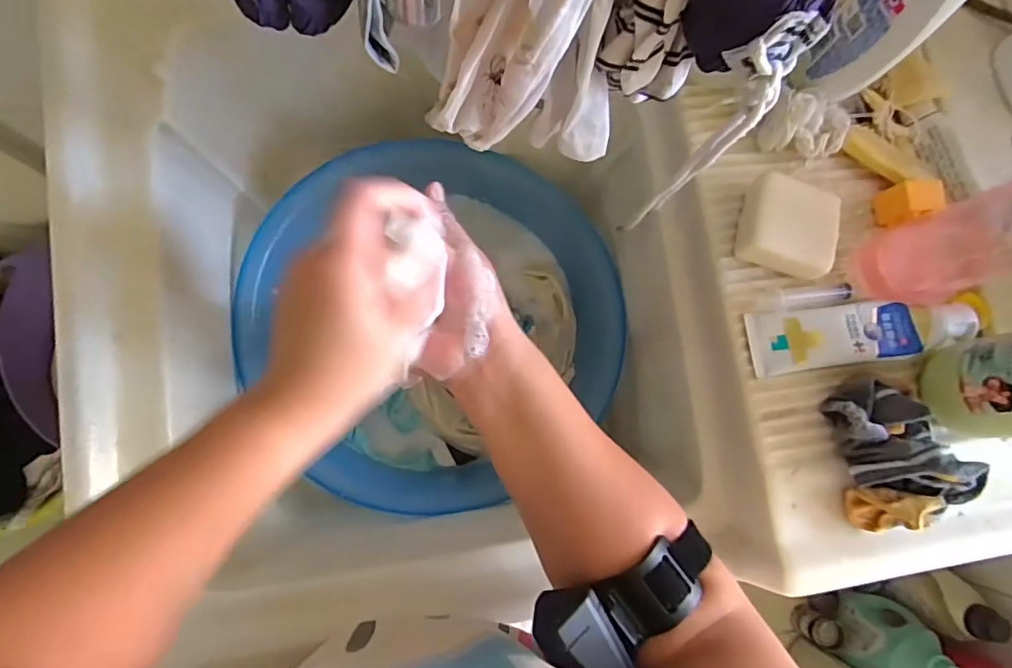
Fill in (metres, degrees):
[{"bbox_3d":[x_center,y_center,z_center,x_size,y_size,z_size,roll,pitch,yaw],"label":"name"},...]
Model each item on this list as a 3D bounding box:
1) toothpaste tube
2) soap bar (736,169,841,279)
[{"bbox_3d":[0.262,0.000,0.390,0.157,0.029,0.045,-5,84,-7],"label":"toothpaste tube"},{"bbox_3d":[0.214,-0.081,0.402,0.066,0.027,0.069,19,81,-4],"label":"soap bar"}]

